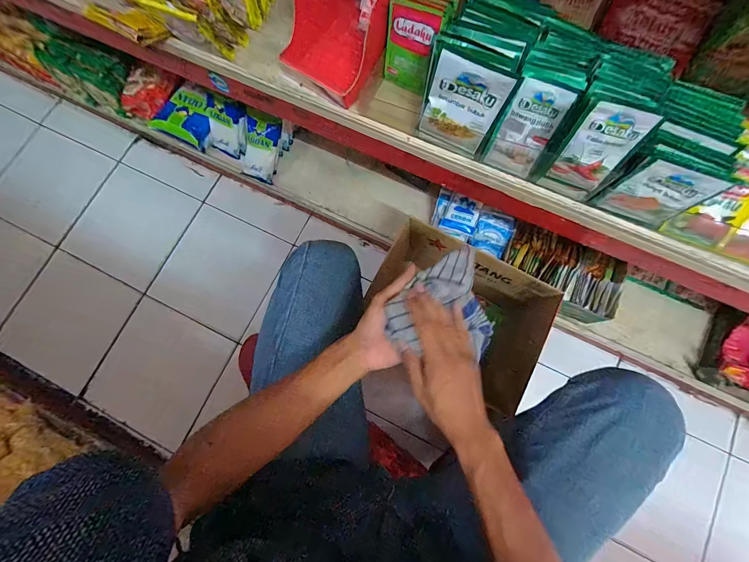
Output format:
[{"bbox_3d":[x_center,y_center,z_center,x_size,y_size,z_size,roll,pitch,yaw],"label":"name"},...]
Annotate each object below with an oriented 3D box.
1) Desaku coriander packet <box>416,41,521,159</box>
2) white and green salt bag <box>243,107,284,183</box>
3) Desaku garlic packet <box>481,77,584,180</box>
[{"bbox_3d":[0.095,-0.189,0.354,0.083,0.119,0.016,22,73,5],"label":"Desaku coriander packet"},{"bbox_3d":[-0.291,-0.343,0.832,0.085,0.053,0.163,15,105,-11],"label":"white and green salt bag"},{"bbox_3d":[0.172,-0.169,0.366,0.063,0.099,0.004,23,49,6],"label":"Desaku garlic packet"}]

